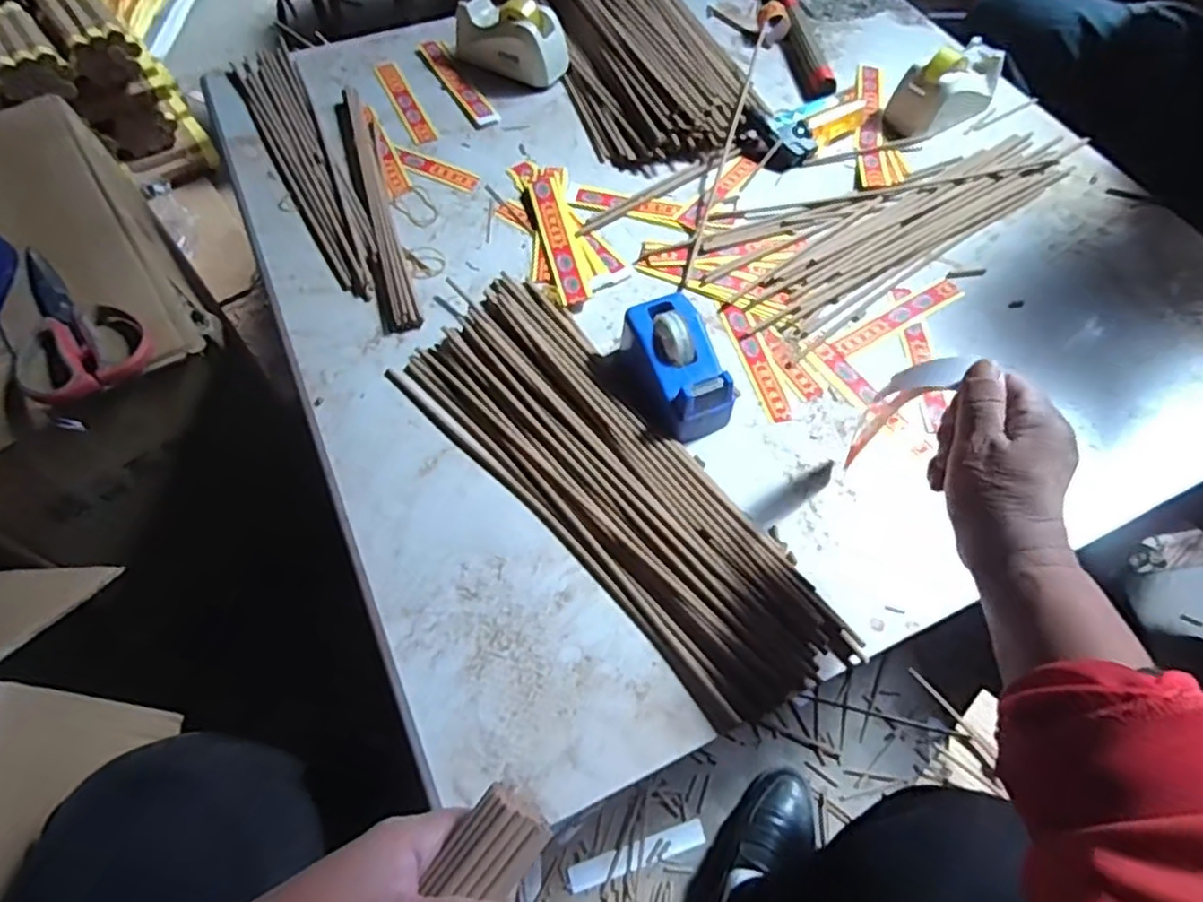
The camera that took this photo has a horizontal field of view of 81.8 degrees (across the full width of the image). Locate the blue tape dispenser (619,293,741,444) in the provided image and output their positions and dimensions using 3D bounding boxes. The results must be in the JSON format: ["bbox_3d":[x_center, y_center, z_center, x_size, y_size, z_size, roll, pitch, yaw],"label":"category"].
[{"bbox_3d":[0.054,-0.064,0.516,0.057,0.051,0.102,-18,62,-13],"label":"blue tape dispenser"}]

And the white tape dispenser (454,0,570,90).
[{"bbox_3d":[-0.093,-0.430,0.724,0.116,0.060,0.067,36,64,17],"label":"white tape dispenser"}]

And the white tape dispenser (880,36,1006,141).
[{"bbox_3d":[0.346,-0.363,0.697,0.120,0.061,0.053,-29,65,-18],"label":"white tape dispenser"}]

